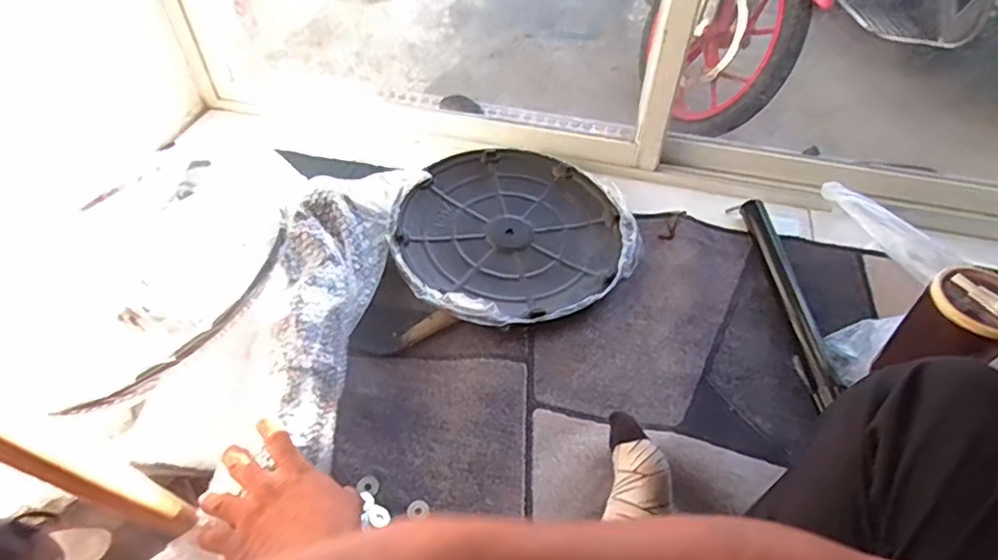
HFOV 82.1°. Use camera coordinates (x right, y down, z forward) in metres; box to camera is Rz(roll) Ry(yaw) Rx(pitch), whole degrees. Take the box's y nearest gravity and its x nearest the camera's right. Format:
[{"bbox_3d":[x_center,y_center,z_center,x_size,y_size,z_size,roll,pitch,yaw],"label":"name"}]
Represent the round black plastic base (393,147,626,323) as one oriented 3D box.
[{"bbox_3d":[0.020,-0.083,0.891,0.336,0.056,0.350,1,49,-1],"label":"round black plastic base"}]

